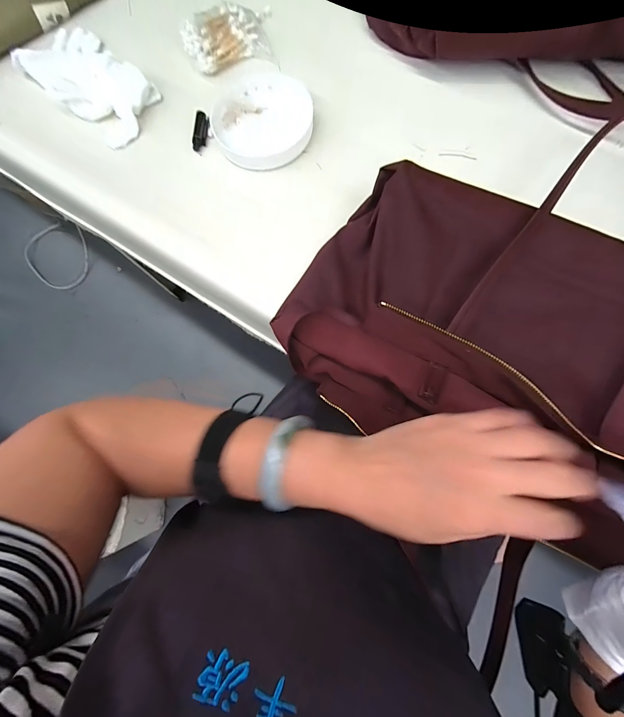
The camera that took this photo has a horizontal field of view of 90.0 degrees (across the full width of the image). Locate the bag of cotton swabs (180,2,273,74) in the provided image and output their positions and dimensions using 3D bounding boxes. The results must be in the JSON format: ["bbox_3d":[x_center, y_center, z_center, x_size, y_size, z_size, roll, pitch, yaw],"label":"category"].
[{"bbox_3d":[-0.101,-0.400,0.387,0.110,0.030,0.082,-16,76,0],"label":"bag of cotton swabs"}]

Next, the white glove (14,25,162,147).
[{"bbox_3d":[-0.269,-0.342,0.381,0.179,0.029,0.095,41,82,11],"label":"white glove"}]

